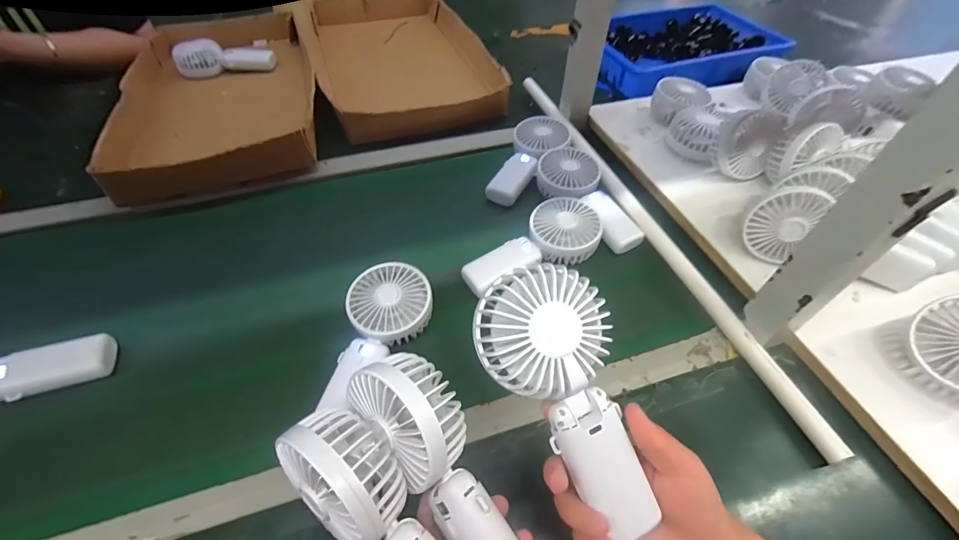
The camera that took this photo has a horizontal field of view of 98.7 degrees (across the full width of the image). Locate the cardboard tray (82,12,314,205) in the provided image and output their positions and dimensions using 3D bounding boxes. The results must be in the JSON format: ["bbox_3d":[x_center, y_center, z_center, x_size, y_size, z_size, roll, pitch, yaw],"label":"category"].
[{"bbox_3d":[-0.459,-0.321,0.738,0.295,0.075,0.526,-16,53,-14],"label":"cardboard tray"}]

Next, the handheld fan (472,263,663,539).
[{"bbox_3d":[0.063,0.080,0.268,0.081,0.033,0.176,-26,91,-20],"label":"handheld fan"}]

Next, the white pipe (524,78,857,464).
[{"bbox_3d":[0.204,-0.089,0.555,0.025,0.020,0.678,-15,53,-13],"label":"white pipe"}]

